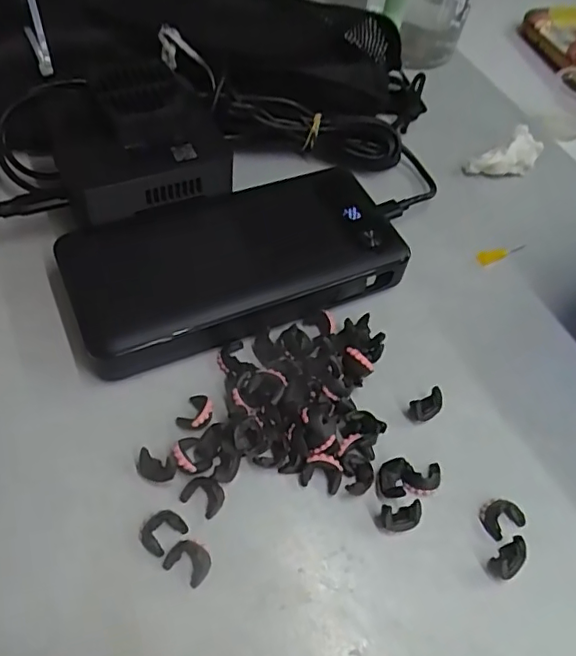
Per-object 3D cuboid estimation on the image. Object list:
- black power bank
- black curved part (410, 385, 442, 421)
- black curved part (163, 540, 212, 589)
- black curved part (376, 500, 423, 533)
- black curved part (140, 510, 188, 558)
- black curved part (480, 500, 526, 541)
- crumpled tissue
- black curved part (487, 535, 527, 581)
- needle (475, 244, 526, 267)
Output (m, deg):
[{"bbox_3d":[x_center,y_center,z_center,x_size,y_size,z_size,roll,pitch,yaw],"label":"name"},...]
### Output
[{"bbox_3d":[-0.021,-0.032,0.277,0.160,0.024,0.073,-20,58,-20],"label":"black power bank"},{"bbox_3d":[0.061,0.034,0.250,0.015,0.008,0.009,-24,60,-22],"label":"black curved part"},{"bbox_3d":[-0.035,0.084,0.206,0.016,0.007,0.012,30,56,15],"label":"black curved part"},{"bbox_3d":[0.043,0.073,0.221,0.017,0.010,0.009,-6,55,-11],"label":"black curved part"},{"bbox_3d":[-0.047,0.075,0.212,0.013,0.004,0.015,39,59,20],"label":"black curved part"},{"bbox_3d":[0.085,0.075,0.228,0.016,0.004,0.013,-21,59,-21],"label":"black curved part"},{"bbox_3d":[0.134,-0.103,0.349,0.047,0.025,0.018,-22,59,-21],"label":"crumpled tissue"},{"bbox_3d":[0.084,0.087,0.217,0.016,0.008,0.009,-31,63,-26],"label":"black curved part"},{"bbox_3d":[0.117,-0.041,0.314,0.030,0.005,0.008,-14,57,-15],"label":"needle"}]

